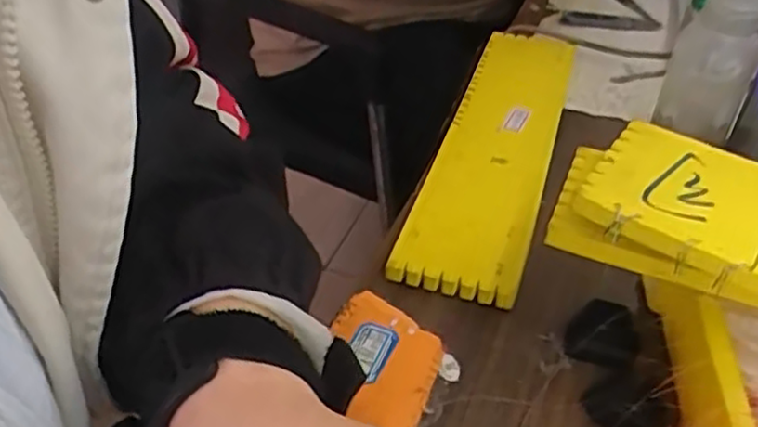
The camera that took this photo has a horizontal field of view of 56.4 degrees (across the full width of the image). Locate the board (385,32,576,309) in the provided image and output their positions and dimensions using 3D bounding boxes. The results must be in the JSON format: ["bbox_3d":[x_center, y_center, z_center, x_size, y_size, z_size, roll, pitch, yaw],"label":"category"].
[{"bbox_3d":[0.096,-0.062,0.562,0.084,0.014,0.359,12,41,14],"label":"board"}]

